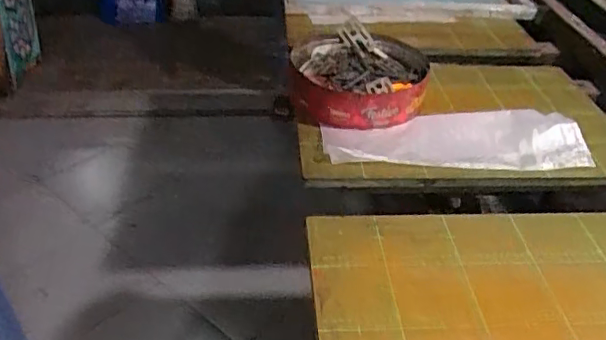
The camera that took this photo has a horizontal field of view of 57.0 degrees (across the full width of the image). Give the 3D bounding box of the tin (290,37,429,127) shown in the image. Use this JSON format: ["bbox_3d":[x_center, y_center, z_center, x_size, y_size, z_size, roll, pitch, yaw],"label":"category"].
[{"bbox_3d":[0.109,-0.182,1.102,0.264,0.078,0.279,7,37,5],"label":"tin"}]

